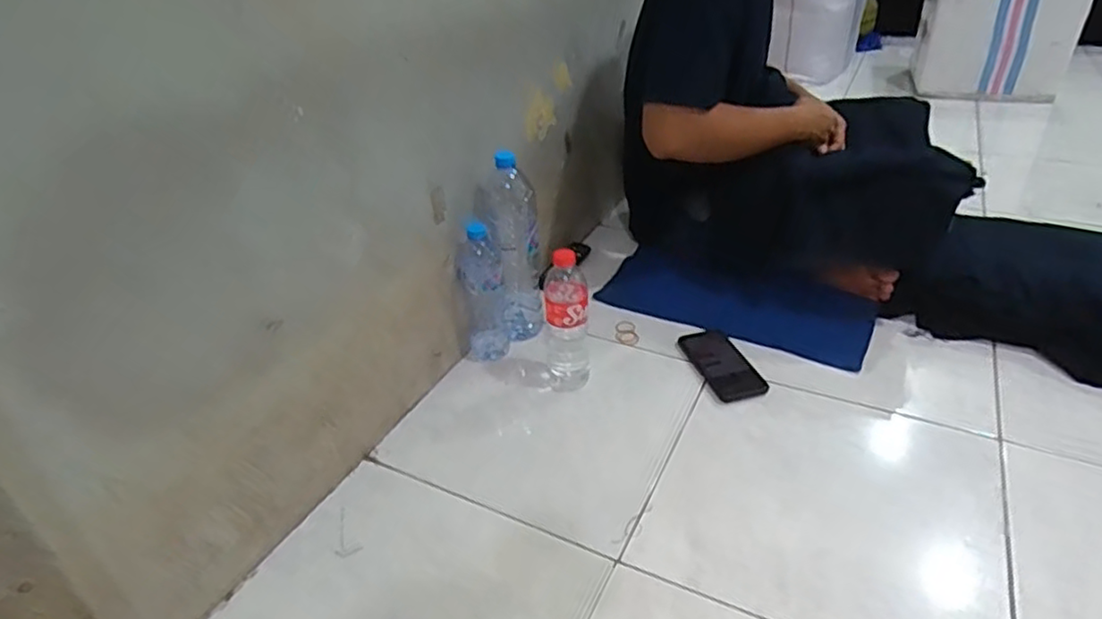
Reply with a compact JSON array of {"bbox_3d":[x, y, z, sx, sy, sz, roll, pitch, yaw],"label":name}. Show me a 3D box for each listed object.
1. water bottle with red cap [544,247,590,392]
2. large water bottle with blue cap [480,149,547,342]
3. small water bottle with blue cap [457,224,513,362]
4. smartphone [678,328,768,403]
[{"bbox_3d":[0.024,0.013,0.972,0.067,0.215,0.069,-3,34,-1],"label":"water bottle with red cap"},{"bbox_3d":[-0.062,-0.092,1.047,0.088,0.306,0.092,-4,34,-2],"label":"large water bottle with blue cap"},{"bbox_3d":[-0.110,-0.026,1.032,0.071,0.222,0.063,-6,35,-6],"label":"small water bottle with blue cap"},{"bbox_3d":[0.275,0.087,1.049,0.078,0.010,0.169,-11,35,-12],"label":"smartphone"}]

